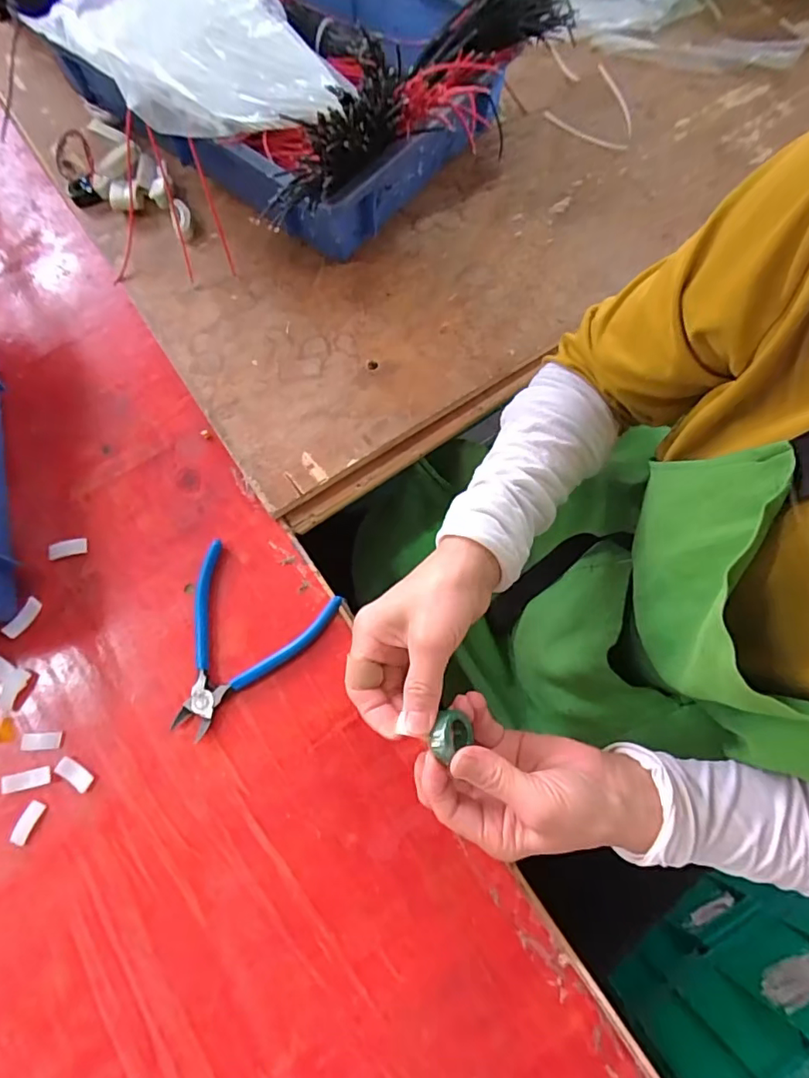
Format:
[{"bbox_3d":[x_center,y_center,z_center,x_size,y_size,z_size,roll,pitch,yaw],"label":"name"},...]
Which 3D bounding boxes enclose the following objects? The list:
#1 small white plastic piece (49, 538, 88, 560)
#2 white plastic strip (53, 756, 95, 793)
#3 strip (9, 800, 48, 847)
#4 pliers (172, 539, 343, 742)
[{"bbox_3d":[-0.288,0.008,0.456,0.031,0.004,0.014,-13,85,-8],"label":"small white plastic piece"},{"bbox_3d":[-0.250,0.178,0.403,0.030,0.004,0.014,28,77,9],"label":"white plastic strip"},{"bbox_3d":[-0.280,0.210,0.394,0.015,0.004,0.031,25,76,9],"label":"strip"},{"bbox_3d":[-0.137,0.084,0.423,0.119,0.012,0.137,26,76,9],"label":"pliers"}]

